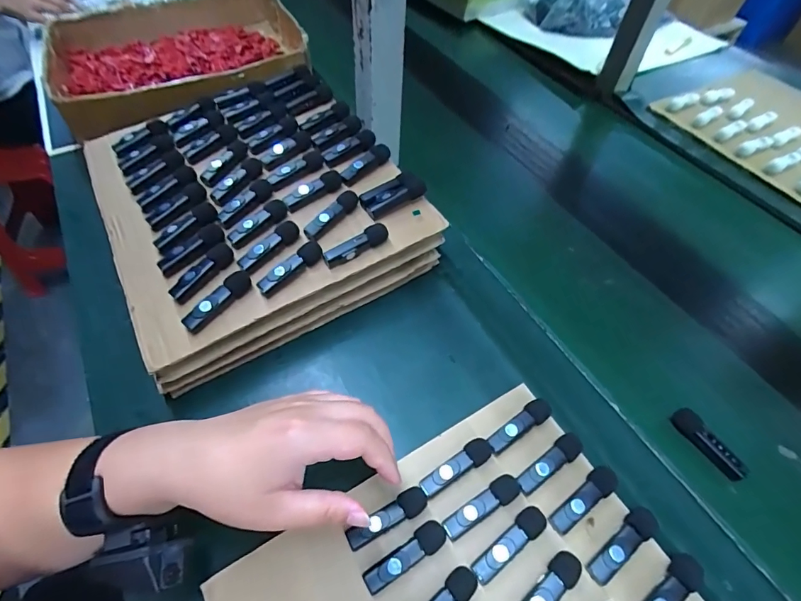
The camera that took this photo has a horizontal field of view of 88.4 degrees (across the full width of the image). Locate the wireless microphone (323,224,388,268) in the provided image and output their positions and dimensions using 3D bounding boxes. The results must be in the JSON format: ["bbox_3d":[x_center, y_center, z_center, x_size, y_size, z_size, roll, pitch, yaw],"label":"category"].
[{"bbox_3d":[-0.041,-0.052,0.385,0.063,0.018,0.013,-25,59,-20],"label":"wireless microphone"}]

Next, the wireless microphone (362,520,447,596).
[{"bbox_3d":[0.004,0.185,0.298,0.065,0.013,0.019,-26,60,-21],"label":"wireless microphone"}]

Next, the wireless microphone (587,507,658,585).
[{"bbox_3d":[0.163,0.178,0.302,0.066,0.013,0.019,-27,60,-21],"label":"wireless microphone"}]

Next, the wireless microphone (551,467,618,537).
[{"bbox_3d":[0.142,0.154,0.319,0.065,0.011,0.019,-27,60,-21],"label":"wireless microphone"}]

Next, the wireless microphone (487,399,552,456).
[{"bbox_3d":[0.101,0.106,0.351,0.062,0.012,0.018,-25,59,-20],"label":"wireless microphone"}]

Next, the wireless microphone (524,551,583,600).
[{"bbox_3d":[0.101,0.202,0.285,0.064,0.009,0.019,-31,61,-23],"label":"wireless microphone"}]

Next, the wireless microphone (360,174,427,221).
[{"bbox_3d":[-0.008,-0.109,0.421,0.062,0.023,0.029,-22,58,-15],"label":"wireless microphone"}]

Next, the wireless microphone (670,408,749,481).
[{"bbox_3d":[0.268,0.127,0.361,0.017,0.020,0.064,-23,59,-19],"label":"wireless microphone"}]

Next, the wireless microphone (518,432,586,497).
[{"bbox_3d":[0.122,0.131,0.333,0.066,0.012,0.019,-29,61,-22],"label":"wireless microphone"}]

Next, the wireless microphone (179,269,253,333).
[{"bbox_3d":[-0.157,0.000,0.355,0.016,0.013,0.065,30,58,17],"label":"wireless microphone"}]

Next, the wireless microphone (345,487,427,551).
[{"bbox_3d":[-0.009,0.164,0.310,0.064,0.011,0.018,-25,59,-20],"label":"wireless microphone"}]

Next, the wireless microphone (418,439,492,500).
[{"bbox_3d":[0.045,0.135,0.332,0.065,0.010,0.018,-26,60,-21],"label":"wireless microphone"}]

